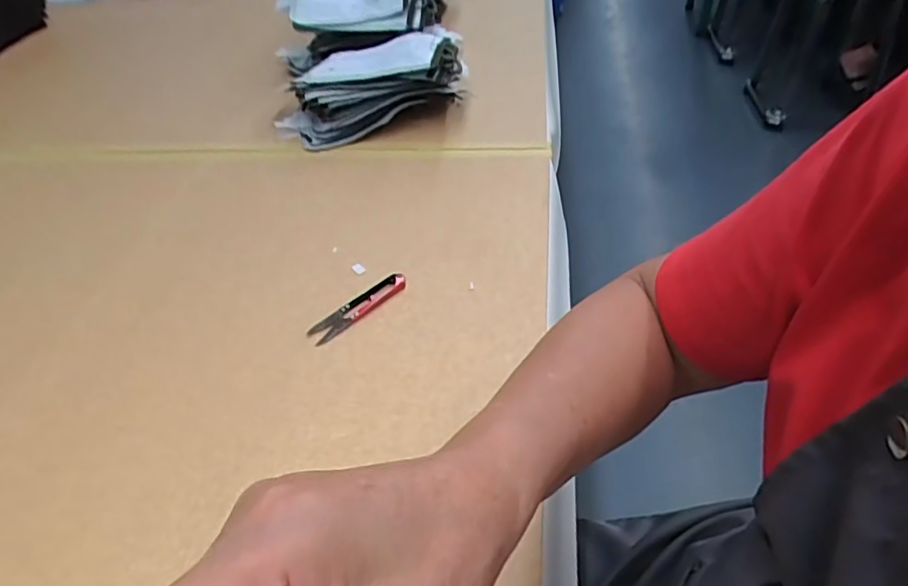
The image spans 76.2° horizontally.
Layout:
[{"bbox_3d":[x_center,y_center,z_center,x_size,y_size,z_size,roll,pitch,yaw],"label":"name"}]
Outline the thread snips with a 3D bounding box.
[{"bbox_3d":[-0.089,0.013,0.548,0.104,0.009,0.025,-32,50,-26],"label":"thread snips"}]

